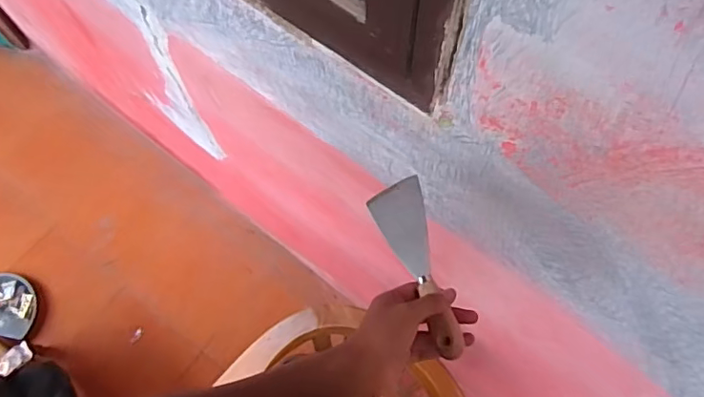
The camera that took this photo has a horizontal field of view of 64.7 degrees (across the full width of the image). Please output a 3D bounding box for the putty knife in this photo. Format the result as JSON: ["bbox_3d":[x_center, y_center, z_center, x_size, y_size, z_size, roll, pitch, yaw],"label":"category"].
[{"bbox_3d":[0.076,0.073,0.605,0.062,0.020,0.201,-31,60,23],"label":"putty knife"}]

